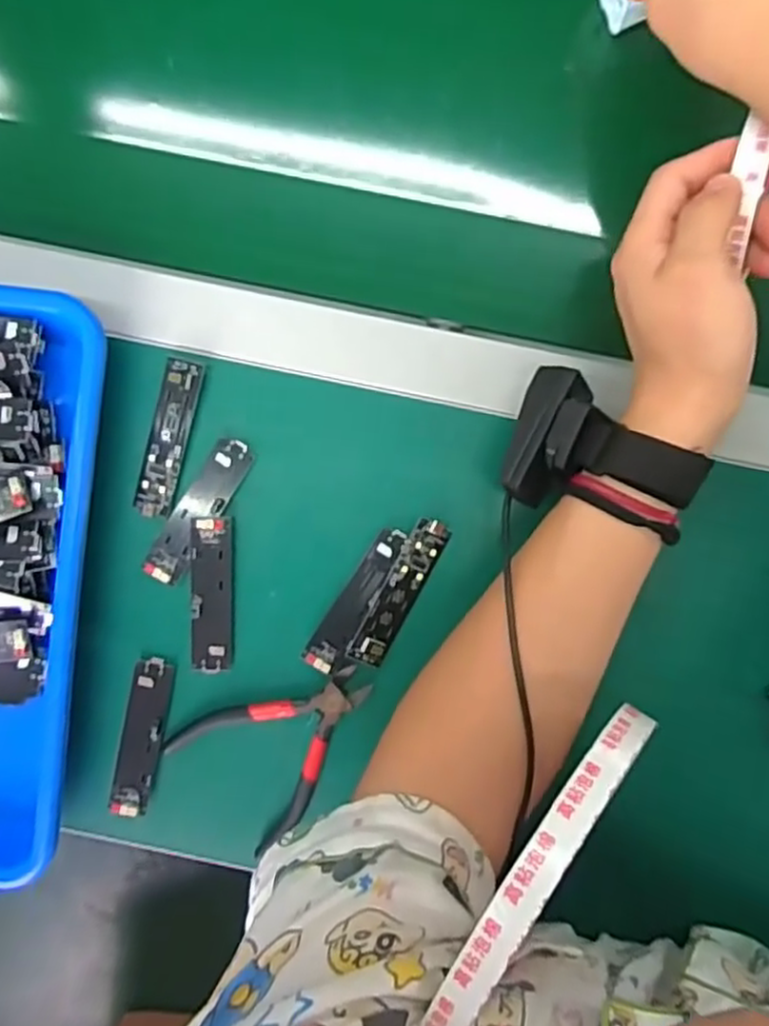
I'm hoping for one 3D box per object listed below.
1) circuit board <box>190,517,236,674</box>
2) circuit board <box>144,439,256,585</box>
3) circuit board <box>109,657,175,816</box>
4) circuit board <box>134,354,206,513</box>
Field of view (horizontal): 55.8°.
[{"bbox_3d":[-0.101,0.048,0.425,0.025,0.004,0.090,1,94,2],"label":"circuit board"},{"bbox_3d":[-0.109,-0.002,0.423,0.025,0.008,0.092,32,95,0],"label":"circuit board"},{"bbox_3d":[-0.144,0.133,0.429,0.024,0.011,0.091,10,95,2],"label":"circuit board"},{"bbox_3d":[-0.126,-0.043,0.421,0.024,0.004,0.091,14,95,1],"label":"circuit board"}]

